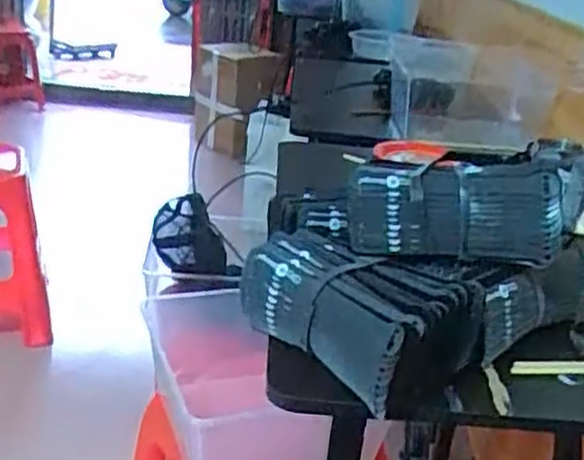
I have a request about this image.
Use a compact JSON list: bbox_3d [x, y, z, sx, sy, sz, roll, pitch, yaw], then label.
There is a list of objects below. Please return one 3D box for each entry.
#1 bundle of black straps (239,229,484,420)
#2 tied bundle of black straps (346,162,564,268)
[{"bbox_3d":[0.067,0.079,0.722,0.127,0.091,0.205,-16,31,-39],"label":"bundle of black straps"},{"bbox_3d":[0.161,-0.019,0.744,0.207,0.094,0.066,8,24,5],"label":"tied bundle of black straps"}]

